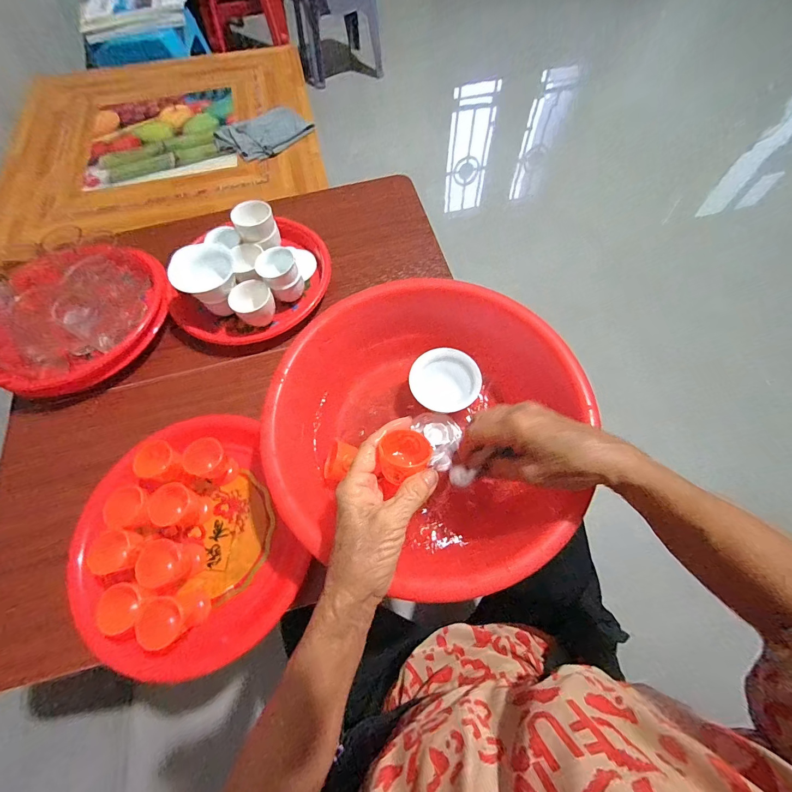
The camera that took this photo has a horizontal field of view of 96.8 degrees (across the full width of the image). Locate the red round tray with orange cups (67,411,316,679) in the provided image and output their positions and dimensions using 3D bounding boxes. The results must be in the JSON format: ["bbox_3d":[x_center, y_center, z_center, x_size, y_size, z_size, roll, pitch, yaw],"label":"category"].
[{"bbox_3d":[-0.231,0.157,0.370,0.222,0.062,0.235,-1,66,2],"label":"red round tray with orange cups"}]

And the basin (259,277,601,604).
[{"bbox_3d":[0.028,0.028,0.391,0.302,0.107,0.306,-1,66,2],"label":"basin"}]

